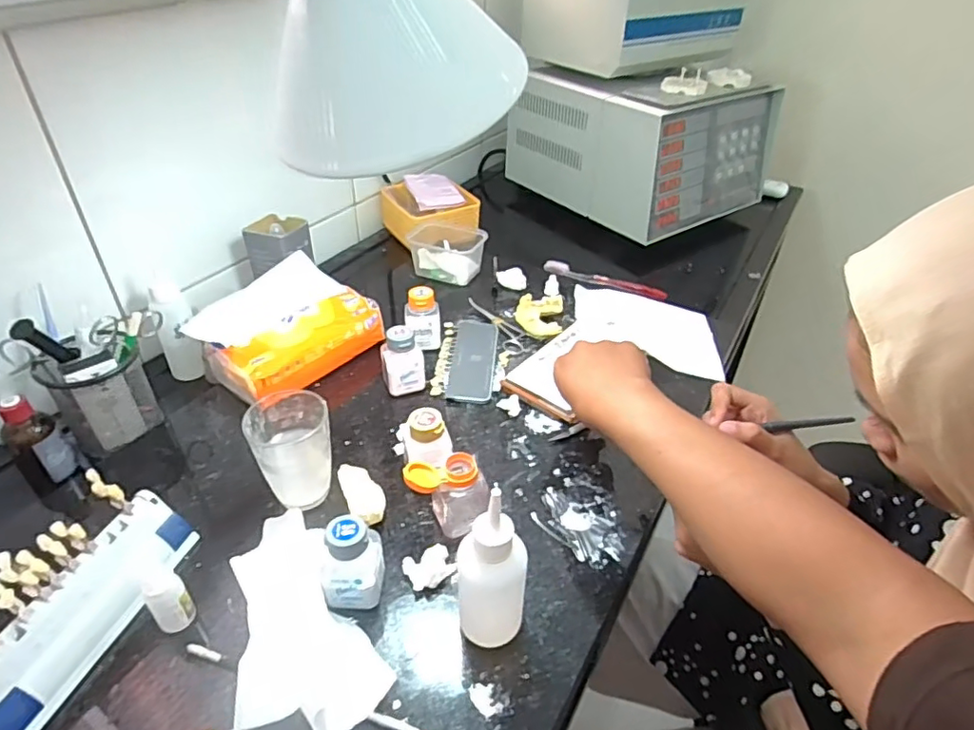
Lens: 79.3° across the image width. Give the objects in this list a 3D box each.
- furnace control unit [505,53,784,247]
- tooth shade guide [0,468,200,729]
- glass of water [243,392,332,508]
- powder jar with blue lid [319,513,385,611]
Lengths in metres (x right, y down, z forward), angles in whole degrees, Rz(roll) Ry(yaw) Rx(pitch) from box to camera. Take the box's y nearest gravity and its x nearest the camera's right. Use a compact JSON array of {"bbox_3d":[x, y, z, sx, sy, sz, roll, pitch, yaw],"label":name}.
[{"bbox_3d":[0.273,-0.414,1.049,0.318,0.209,0.356,-25,45,-29],"label":"furnace control unit"},{"bbox_3d":[-0.294,0.163,0.416,0.060,0.074,0.178,12,39,12],"label":"tooth shade guide"},{"bbox_3d":[-0.169,0.076,0.518,0.063,0.089,0.062,-17,42,-22],"label":"glass of water"},{"bbox_3d":[-0.102,0.150,0.440,0.046,0.070,0.041,-7,39,-10],"label":"powder jar with blue lid"}]

